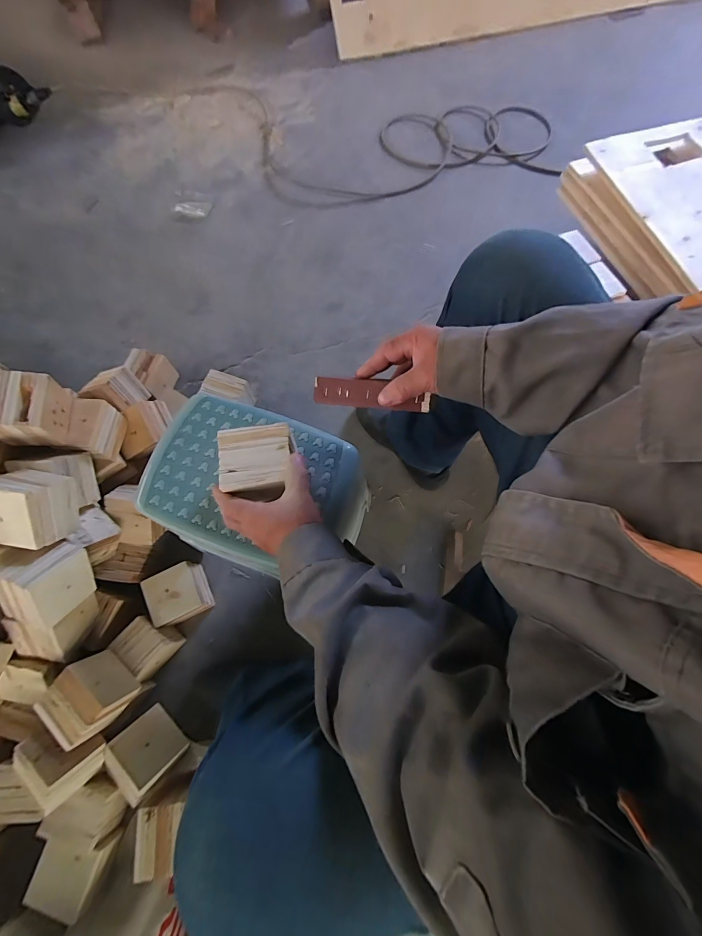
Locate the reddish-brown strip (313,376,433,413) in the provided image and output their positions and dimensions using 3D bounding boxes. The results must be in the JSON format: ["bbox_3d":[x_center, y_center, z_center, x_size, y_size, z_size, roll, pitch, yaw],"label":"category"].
[{"bbox_3d":[0.023,-0.091,0.464,0.146,0.010,0.035,8,102,20],"label":"reddish-brown strip"}]

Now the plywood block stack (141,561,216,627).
[{"bbox_3d":[-0.349,0.256,0.774,0.099,0.081,0.097,-25,73,-7],"label":"plywood block stack"}]

